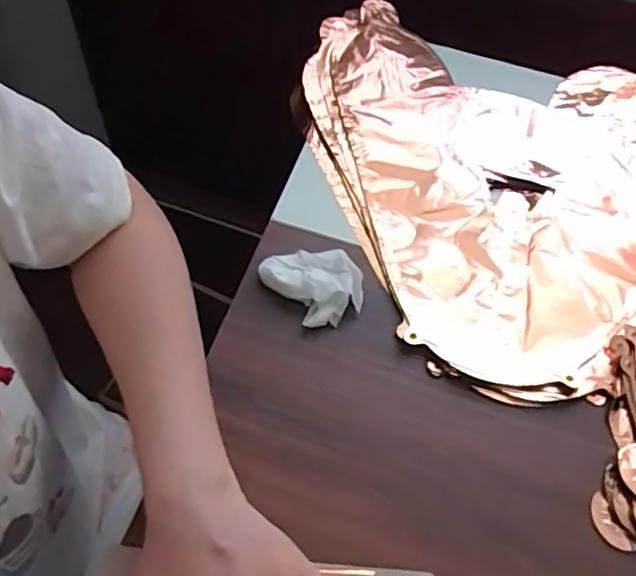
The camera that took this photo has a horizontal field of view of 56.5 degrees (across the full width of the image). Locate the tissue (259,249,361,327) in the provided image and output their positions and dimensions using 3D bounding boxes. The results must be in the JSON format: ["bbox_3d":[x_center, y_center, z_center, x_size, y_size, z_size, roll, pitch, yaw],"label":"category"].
[{"bbox_3d":[-0.002,-0.004,0.445,0.062,0.021,0.067,-27,64,-19],"label":"tissue"}]

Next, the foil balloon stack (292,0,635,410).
[{"bbox_3d":[0.151,-0.133,0.538,0.382,0.023,0.414,38,63,18],"label":"foil balloon stack"}]

